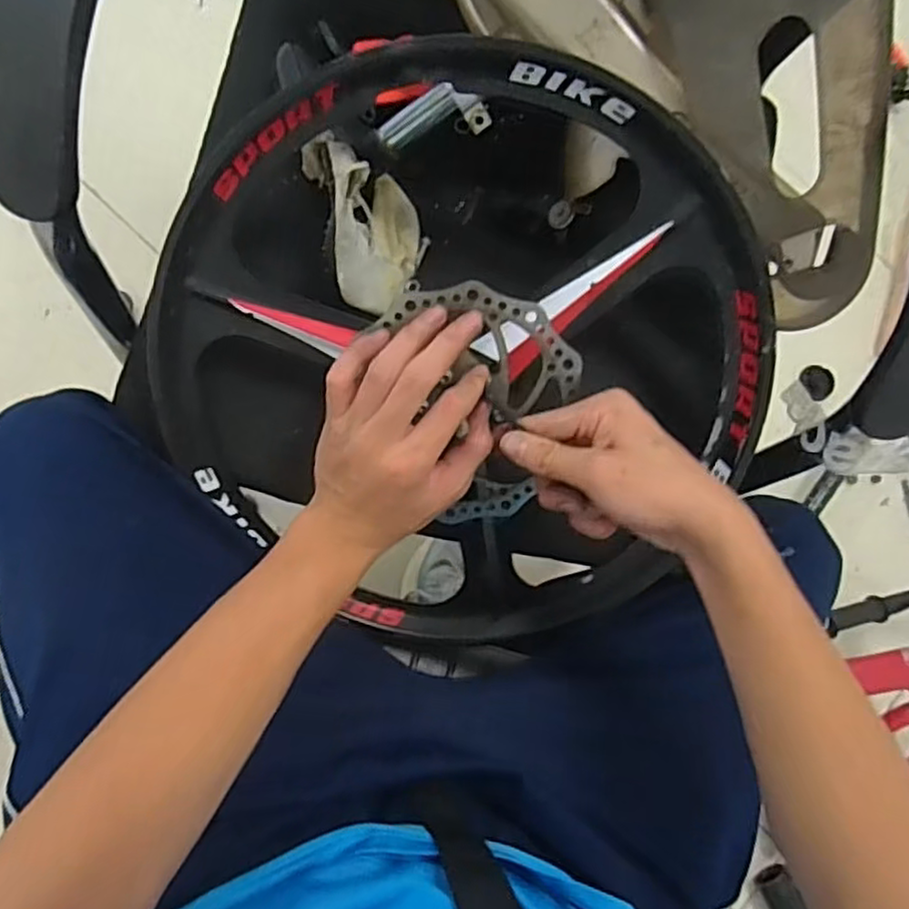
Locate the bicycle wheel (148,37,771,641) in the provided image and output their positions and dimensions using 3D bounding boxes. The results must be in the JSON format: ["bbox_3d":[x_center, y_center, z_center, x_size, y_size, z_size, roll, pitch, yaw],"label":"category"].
[{"bbox_3d":[0.004,-0.049,0.462,0.397,0.075,0.394,0,112,0],"label":"bicycle wheel"}]

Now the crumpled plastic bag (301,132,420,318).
[{"bbox_3d":[-0.053,-0.159,0.483,0.073,0.115,0.113,-8,85,-9],"label":"crumpled plastic bag"}]

